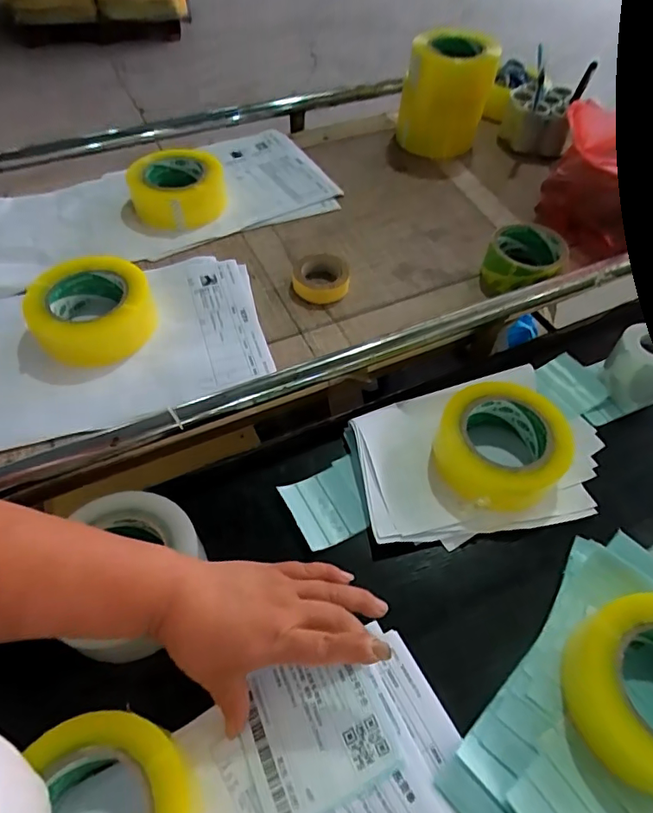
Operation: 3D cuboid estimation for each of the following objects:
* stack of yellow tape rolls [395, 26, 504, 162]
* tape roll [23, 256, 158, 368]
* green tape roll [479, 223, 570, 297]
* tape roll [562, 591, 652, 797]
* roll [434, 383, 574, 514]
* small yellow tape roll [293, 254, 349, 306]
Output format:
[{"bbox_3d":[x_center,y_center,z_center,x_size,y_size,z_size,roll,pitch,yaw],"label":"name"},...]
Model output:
[{"bbox_3d":[0.186,-0.489,0.806,0.125,0.156,0.125,10,54,7],"label":"stack of yellow tape rolls"},{"bbox_3d":[-0.258,-0.106,0.566,0.124,0.052,0.113,0,54,-1],"label":"tape roll"},{"bbox_3d":[0.243,-0.177,0.641,0.091,0.047,0.107,28,59,18],"label":"green tape roll"},{"bbox_3d":[0.246,0.207,0.373,0.116,0.062,0.123,0,54,-1],"label":"tape roll"},{"bbox_3d":[0.168,0.037,0.508,0.122,0.051,0.120,0,54,-1],"label":"roll"},{"bbox_3d":[-0.006,-0.156,0.625,0.066,0.025,0.059,-8,54,-7],"label":"small yellow tape roll"}]

